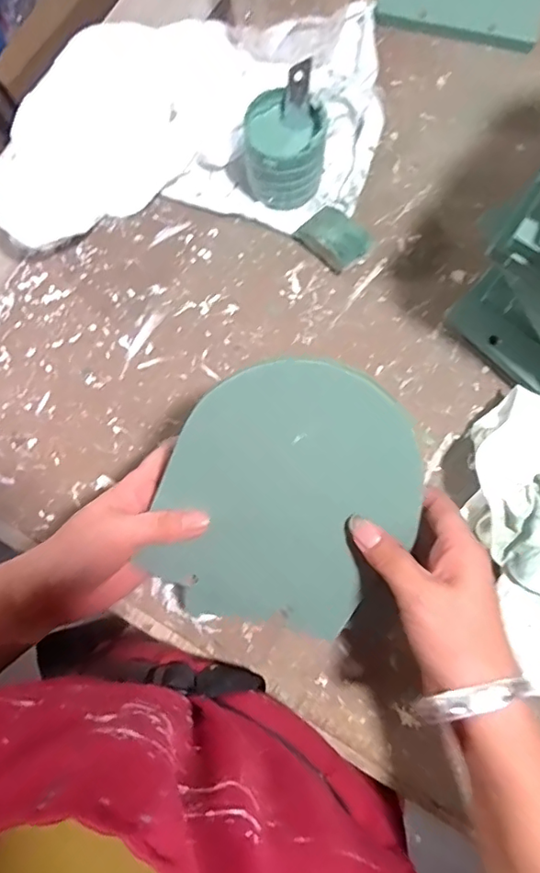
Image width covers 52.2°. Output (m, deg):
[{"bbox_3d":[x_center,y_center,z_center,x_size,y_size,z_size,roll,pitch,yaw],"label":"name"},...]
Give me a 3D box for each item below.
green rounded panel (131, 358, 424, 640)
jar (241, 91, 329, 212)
[{"bbox_3d":[0.006,0.051,0.341,0.143,0.017,0.200,20,112,-5],"label":"green rounded panel"},{"bbox_3d":[0.013,-0.229,0.446,0.064,0.064,0.069,0,79,0],"label":"jar"}]

